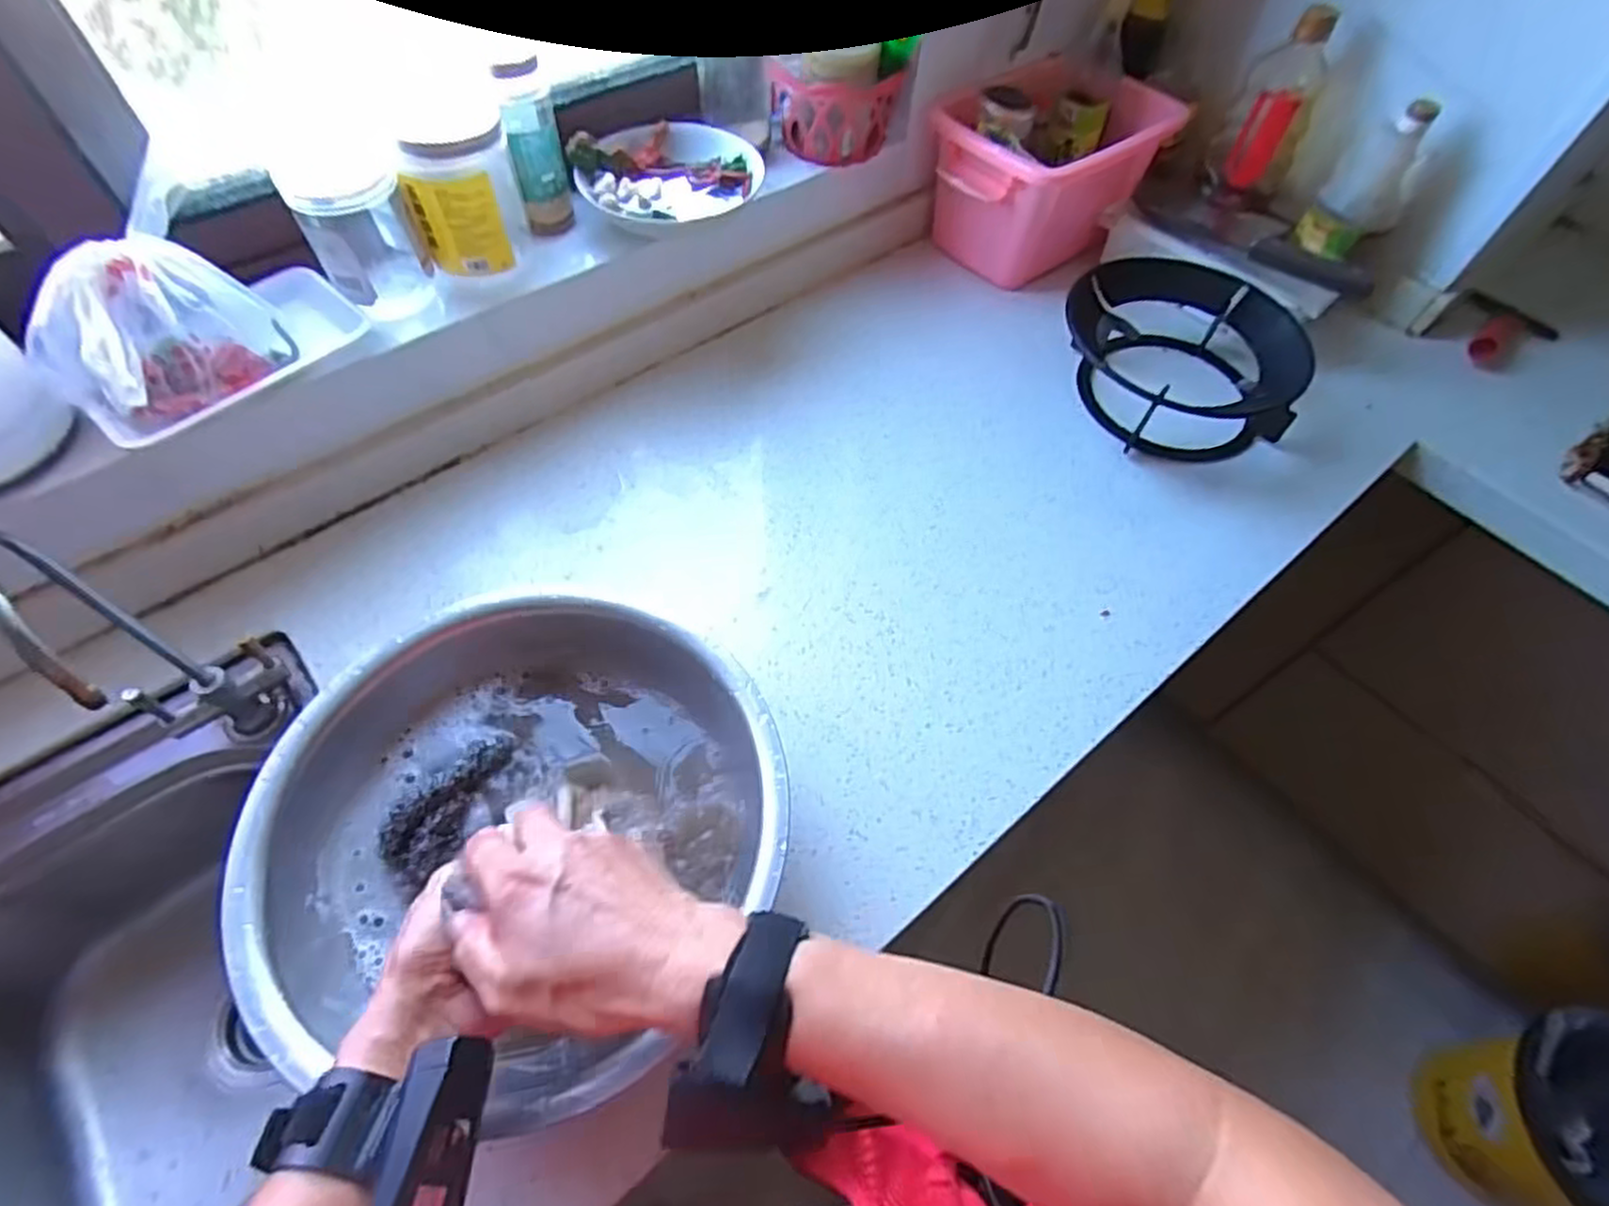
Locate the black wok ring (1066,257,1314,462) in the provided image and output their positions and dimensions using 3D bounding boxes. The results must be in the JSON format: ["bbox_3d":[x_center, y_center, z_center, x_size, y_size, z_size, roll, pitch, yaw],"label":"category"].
[{"bbox_3d":[0.398,-0.265,0.774,0.244,0.086,0.239,1,59,-1],"label":"black wok ring"}]

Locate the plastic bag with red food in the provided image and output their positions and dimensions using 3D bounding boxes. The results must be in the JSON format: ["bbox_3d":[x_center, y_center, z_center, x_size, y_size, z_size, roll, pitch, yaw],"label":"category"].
[{"bbox_3d":[-0.467,-0.198,0.531,0.101,0.095,0.132,26,62,14],"label":"plastic bag with red food"}]

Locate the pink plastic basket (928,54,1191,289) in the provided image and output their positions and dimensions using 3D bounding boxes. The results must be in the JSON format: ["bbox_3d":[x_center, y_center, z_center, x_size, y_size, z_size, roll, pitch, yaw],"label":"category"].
[{"bbox_3d":[0.280,-0.498,0.865,0.254,0.167,0.155,-24,62,-15],"label":"pink plastic basket"}]

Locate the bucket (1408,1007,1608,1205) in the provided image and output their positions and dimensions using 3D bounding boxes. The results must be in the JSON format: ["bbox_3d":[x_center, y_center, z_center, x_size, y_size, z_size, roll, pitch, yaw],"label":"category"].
[{"bbox_3d":[1.052,0.718,1.004,0.312,0.270,0.257,15,60,7],"label":"bucket"}]

